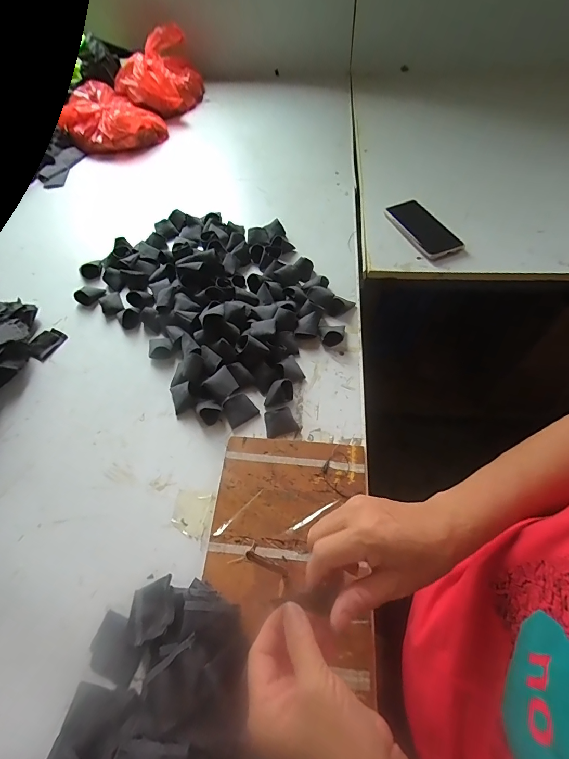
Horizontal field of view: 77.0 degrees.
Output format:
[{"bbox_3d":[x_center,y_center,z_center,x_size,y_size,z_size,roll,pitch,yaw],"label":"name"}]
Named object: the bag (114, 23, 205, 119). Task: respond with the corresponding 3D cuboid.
[{"bbox_3d":[-0.333,-0.800,0.947,0.224,0.130,0.194,-13,59,-5],"label":"bag"}]

